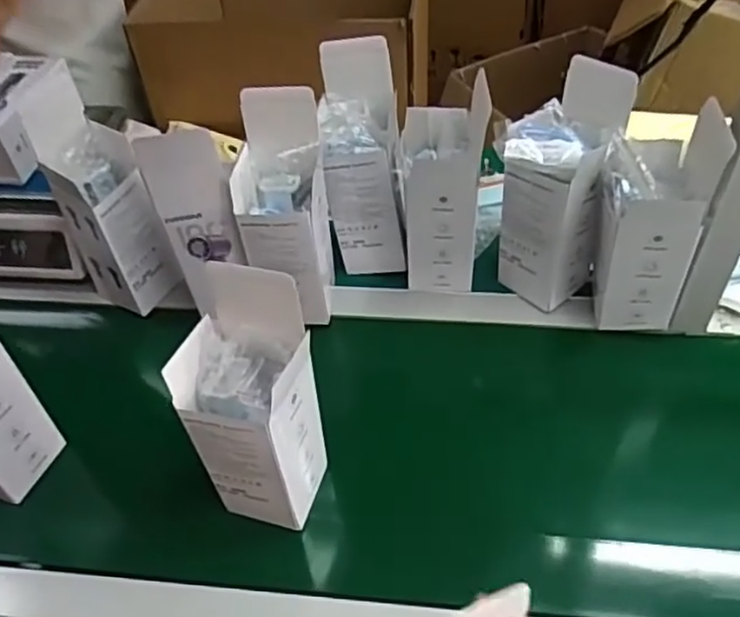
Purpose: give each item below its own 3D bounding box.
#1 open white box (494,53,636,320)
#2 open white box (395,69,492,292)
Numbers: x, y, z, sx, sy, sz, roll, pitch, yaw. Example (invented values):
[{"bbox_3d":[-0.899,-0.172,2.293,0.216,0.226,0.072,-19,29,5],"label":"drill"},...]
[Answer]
[{"bbox_3d":[0.188,-0.115,0.687,0.088,0.232,0.096,-36,57,-28],"label":"open white box"},{"bbox_3d":[0.071,-0.116,0.703,0.078,0.217,0.088,-2,48,-1],"label":"open white box"}]

